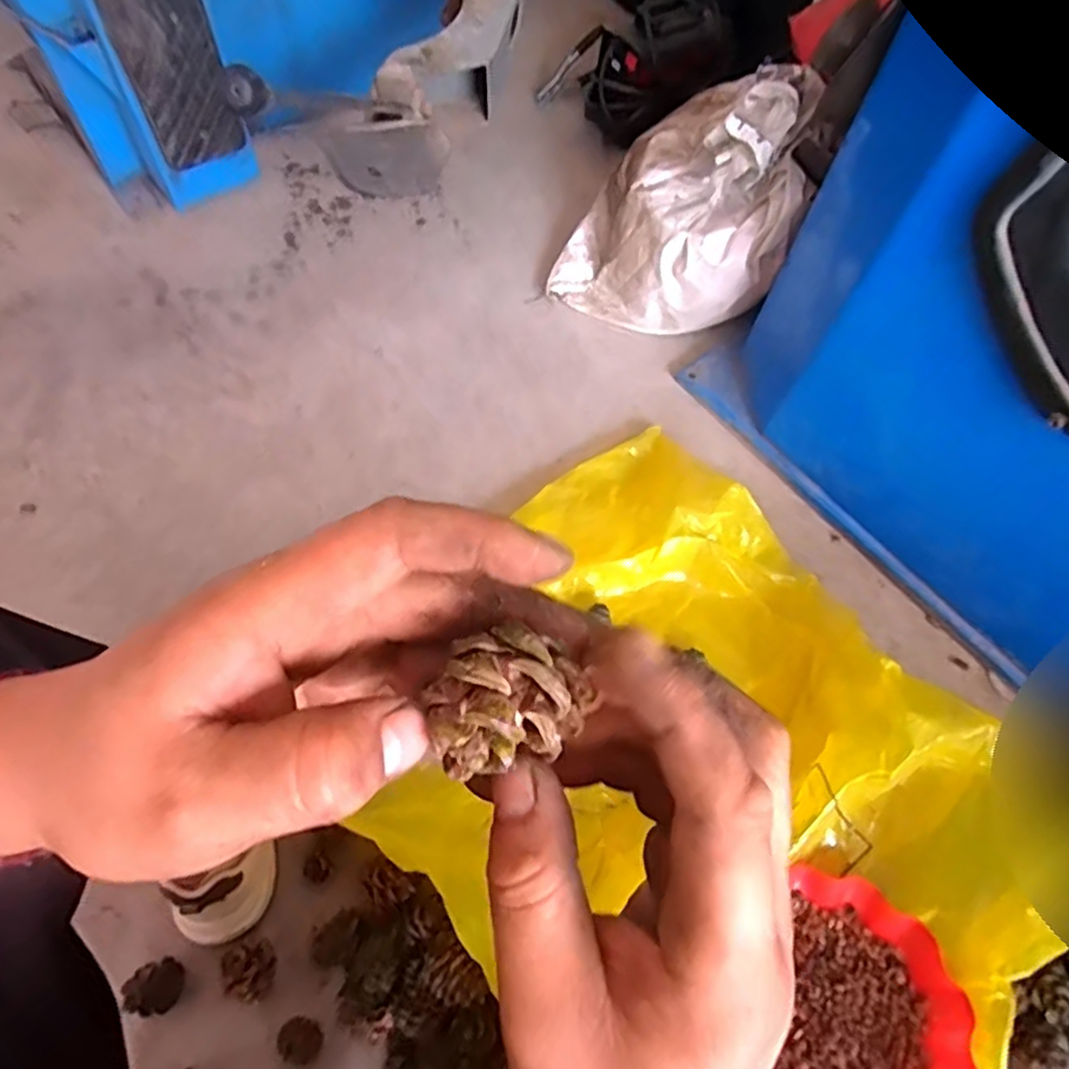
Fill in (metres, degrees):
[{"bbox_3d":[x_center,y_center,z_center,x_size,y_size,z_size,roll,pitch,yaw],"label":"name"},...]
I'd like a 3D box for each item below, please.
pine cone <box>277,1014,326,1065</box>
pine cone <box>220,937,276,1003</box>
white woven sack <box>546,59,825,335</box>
[{"bbox_3d":[-0.215,0.467,0.627,0.037,0.033,0.036,1,64,-3],"label":"pine cone"},{"bbox_3d":[-0.262,0.408,0.632,0.040,0.052,0.047,-7,65,-7],"label":"pine cone"},{"bbox_3d":[0.214,-0.483,0.970,0.307,0.296,0.232,18,65,5],"label":"white woven sack"}]

